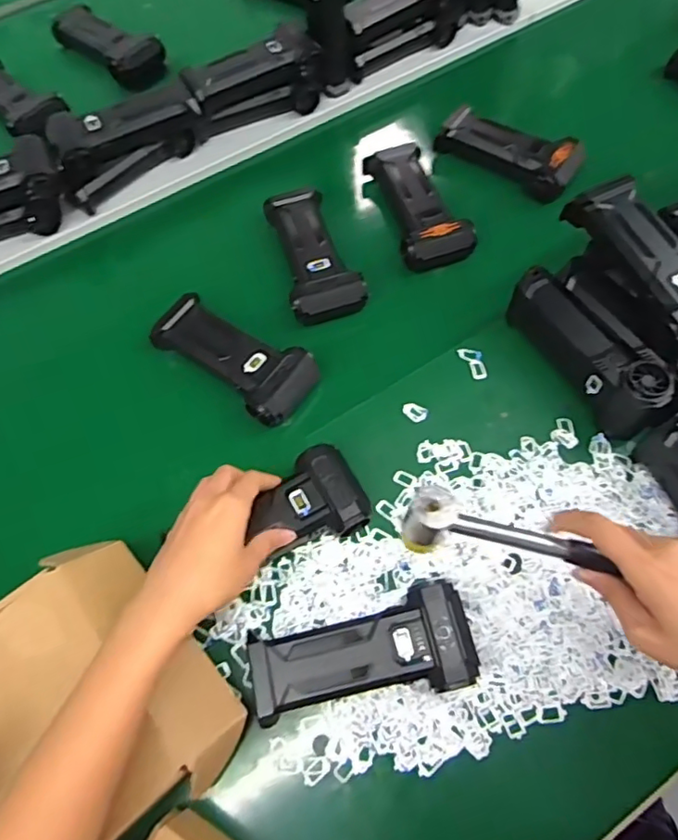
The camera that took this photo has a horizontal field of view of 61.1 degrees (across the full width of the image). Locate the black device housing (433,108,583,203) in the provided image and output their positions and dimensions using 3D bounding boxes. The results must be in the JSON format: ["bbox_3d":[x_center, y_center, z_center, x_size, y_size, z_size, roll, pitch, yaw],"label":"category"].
[{"bbox_3d":[0.194,-0.298,0.641,0.162,0.045,0.053,32,69,16],"label":"black device housing"}]

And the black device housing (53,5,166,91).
[{"bbox_3d":[-0.297,-0.494,0.760,0.085,0.041,0.160,-42,70,-17],"label":"black device housing"}]

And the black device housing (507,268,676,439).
[{"bbox_3d":[0.211,-0.060,0.492,0.044,0.067,0.158,-29,67,-12],"label":"black device housing"}]

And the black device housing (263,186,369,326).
[{"bbox_3d":[-0.025,-0.172,0.584,0.071,0.037,0.155,-14,65,-5],"label":"black device housing"}]

